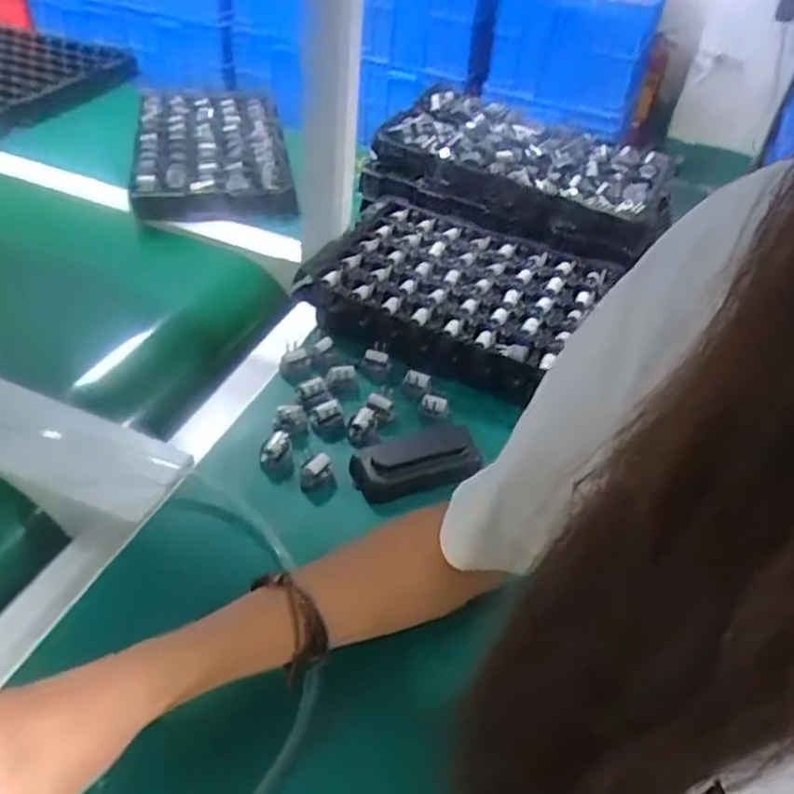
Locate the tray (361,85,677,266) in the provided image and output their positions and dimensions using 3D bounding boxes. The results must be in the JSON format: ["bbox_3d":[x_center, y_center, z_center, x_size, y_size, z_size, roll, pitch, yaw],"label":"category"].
[{"bbox_3d":[0.150,-0.273,0.845,0.325,0.058,0.224,20,44,15],"label":"tray"}]

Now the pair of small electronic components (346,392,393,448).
[{"bbox_3d":[-0.025,0.018,0.632,0.020,0.025,0.053,28,59,23],"label":"pair of small electronic components"}]

